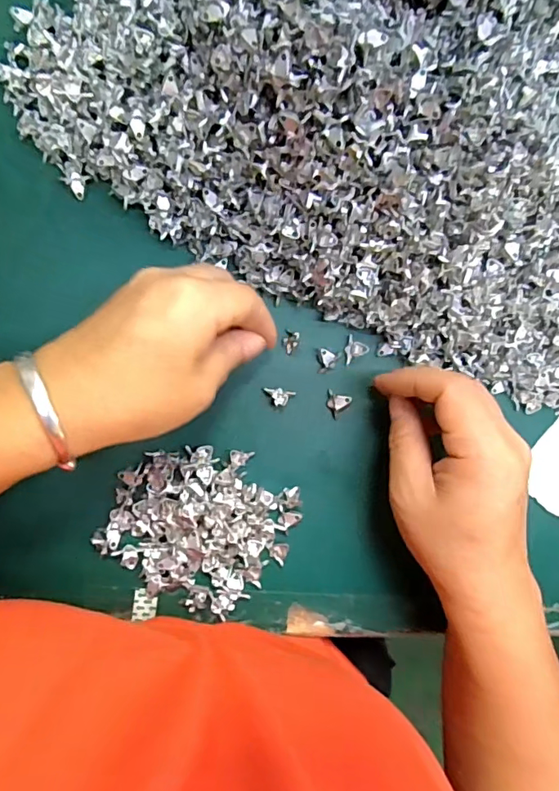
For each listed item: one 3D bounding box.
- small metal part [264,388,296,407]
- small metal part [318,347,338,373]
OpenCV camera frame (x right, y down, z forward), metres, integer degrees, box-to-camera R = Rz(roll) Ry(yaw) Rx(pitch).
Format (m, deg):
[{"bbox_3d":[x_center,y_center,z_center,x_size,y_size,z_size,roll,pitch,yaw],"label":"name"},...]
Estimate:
[{"bbox_3d":[0.001,0.001,0.290,0.018,0.010,0.010,0,94,-8],"label":"small metal part"},{"bbox_3d":[0.029,-0.020,0.295,0.011,0.004,0.014,-2,94,-8],"label":"small metal part"}]

